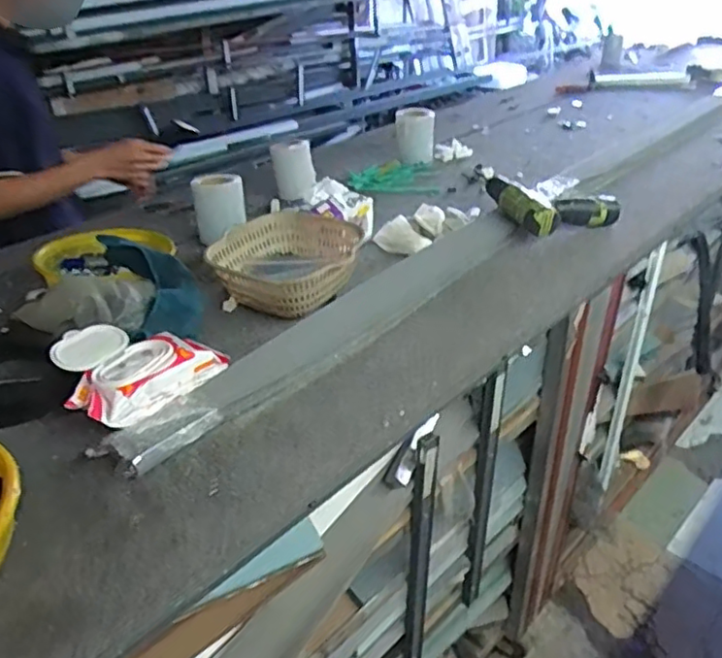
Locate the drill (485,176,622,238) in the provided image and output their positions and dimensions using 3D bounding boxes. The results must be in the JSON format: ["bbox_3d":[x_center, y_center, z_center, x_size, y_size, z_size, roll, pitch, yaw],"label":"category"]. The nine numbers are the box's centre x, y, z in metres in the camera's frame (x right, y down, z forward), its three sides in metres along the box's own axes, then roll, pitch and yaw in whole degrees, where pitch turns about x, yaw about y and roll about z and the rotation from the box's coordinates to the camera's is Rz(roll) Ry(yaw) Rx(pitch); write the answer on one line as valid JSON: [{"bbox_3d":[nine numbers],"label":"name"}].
[{"bbox_3d":[0.331,-0.222,1.117,0.188,0.067,0.192,-12,33,-15],"label":"drill"}]

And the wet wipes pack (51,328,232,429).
[{"bbox_3d":[-0.259,0.040,0.728,0.134,0.056,0.169,18,38,30],"label":"wet wipes pack"}]

